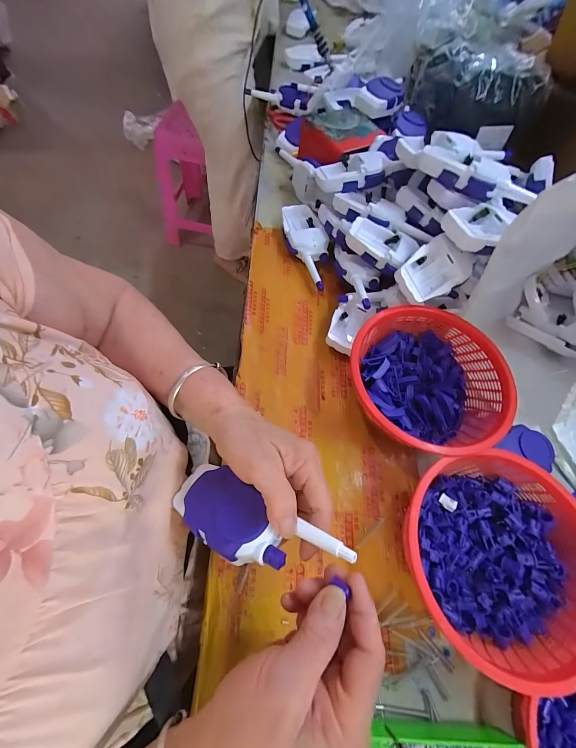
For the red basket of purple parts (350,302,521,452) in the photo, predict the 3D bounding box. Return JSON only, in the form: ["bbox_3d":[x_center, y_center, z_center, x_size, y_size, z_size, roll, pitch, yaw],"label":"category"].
[{"bbox_3d":[0.161,0.011,0.375,0.174,0.071,0.181,-5,66,-8],"label":"red basket of purple parts"}]

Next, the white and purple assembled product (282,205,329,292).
[{"bbox_3d":[0.030,-0.206,0.494,0.064,0.036,0.168,-6,66,-8],"label":"white and purple assembled product"}]

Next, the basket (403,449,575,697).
[{"bbox_3d":[0.202,0.169,0.299,0.167,0.072,0.170,2,65,-5],"label":"basket"}]

